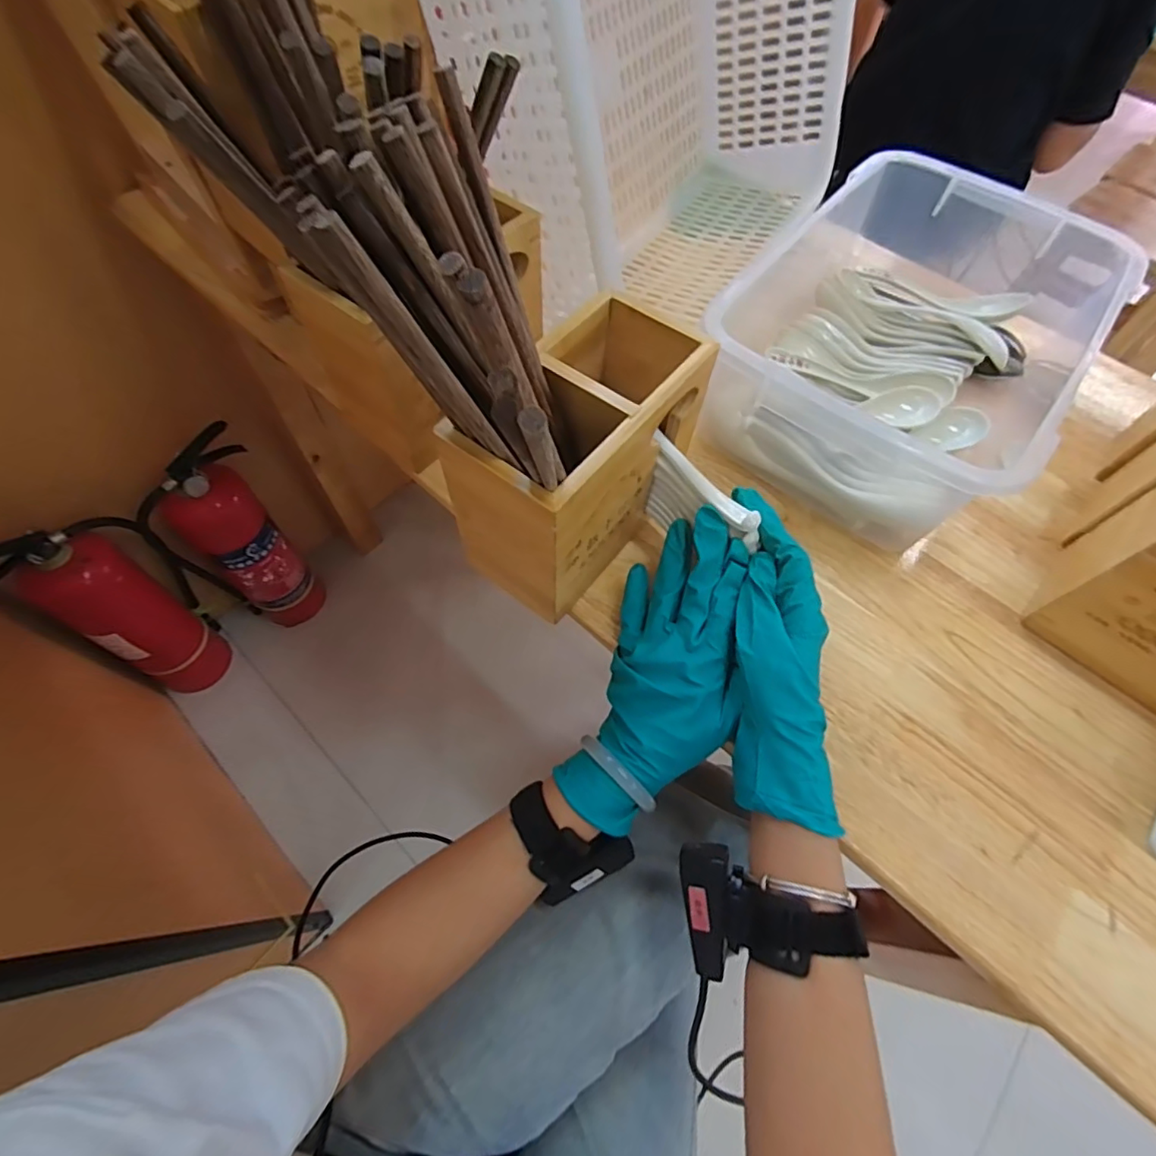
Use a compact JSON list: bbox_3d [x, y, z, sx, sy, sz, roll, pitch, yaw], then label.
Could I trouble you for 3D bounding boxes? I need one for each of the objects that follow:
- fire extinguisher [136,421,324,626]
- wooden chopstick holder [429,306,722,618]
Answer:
[{"bbox_3d":[-0.621,-0.058,1.055,0.142,0.466,0.184,33,66,14],"label":"fire extinguisher"},{"bbox_3d":[0.000,-0.079,0.381,0.086,0.125,0.165,35,66,15],"label":"wooden chopstick holder"}]

